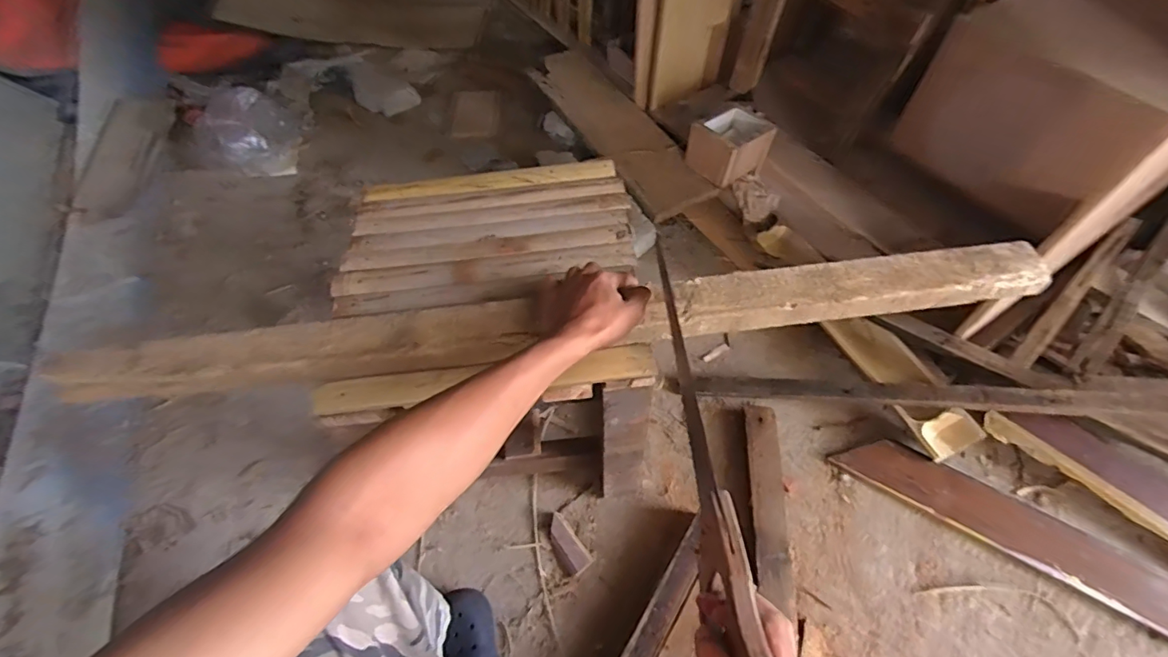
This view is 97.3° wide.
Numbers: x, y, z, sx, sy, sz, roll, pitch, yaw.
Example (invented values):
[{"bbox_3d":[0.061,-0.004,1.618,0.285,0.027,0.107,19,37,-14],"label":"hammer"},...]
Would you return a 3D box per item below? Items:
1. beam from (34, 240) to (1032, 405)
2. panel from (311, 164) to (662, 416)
[{"bbox_3d":[-0.001,-0.005,0.574,1.053,0.055,0.068,-7,56,-4],"label":"beam"},{"bbox_3d":[-0.126,-0.133,0.697,0.375,0.030,0.242,-7,56,-2],"label":"panel"}]

